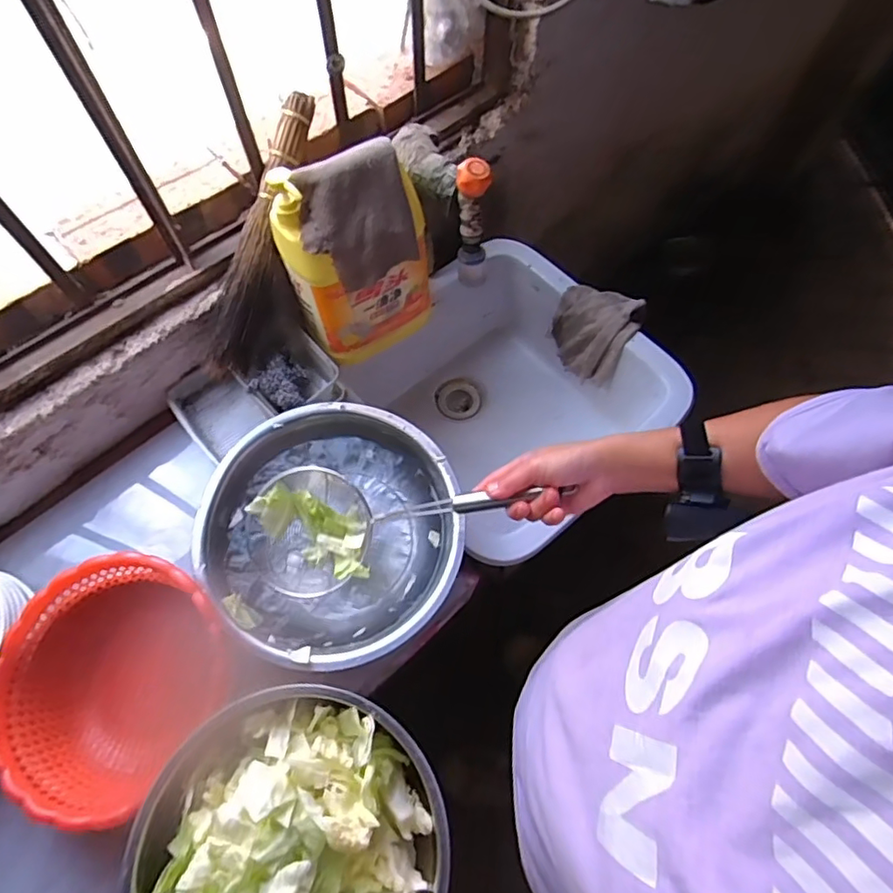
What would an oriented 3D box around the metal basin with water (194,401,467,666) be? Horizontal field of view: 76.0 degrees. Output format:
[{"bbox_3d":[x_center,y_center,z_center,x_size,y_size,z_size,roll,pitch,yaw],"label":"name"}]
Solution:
[{"bbox_3d":[-0.139,0.104,0.718,0.306,0.083,0.299,0,66,-1],"label":"metal basin with water"}]

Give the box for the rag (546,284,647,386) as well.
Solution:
[{"bbox_3d":[0.248,-0.196,0.981,0.135,0.122,0.101,32,69,12],"label":"rag"}]

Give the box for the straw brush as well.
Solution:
[{"bbox_3d":[-0.248,-0.281,0.794,0.079,0.133,0.380,15,95,5],"label":"straw brush"}]

